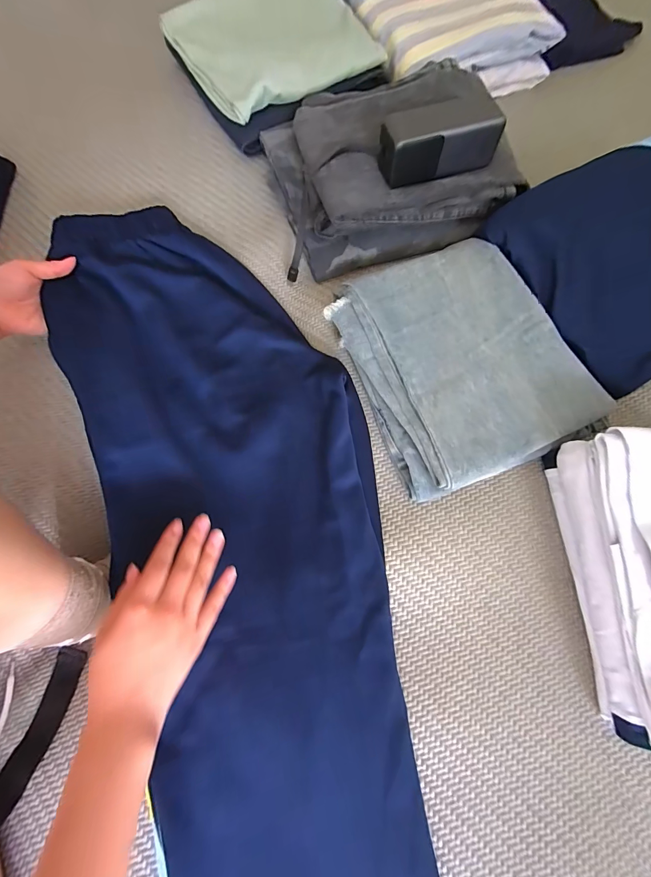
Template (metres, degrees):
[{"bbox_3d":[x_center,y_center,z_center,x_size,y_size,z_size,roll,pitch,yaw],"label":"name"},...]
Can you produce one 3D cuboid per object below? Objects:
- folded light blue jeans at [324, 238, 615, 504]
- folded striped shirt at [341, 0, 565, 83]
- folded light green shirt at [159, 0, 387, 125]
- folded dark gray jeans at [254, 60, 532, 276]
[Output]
[{"bbox_3d":[0.144,-0.084,0.395,0.208,0.055,0.249,-22,74,-6],"label":"folded light blue jeans"},{"bbox_3d":[0.181,-0.674,0.561,0.250,0.060,0.283,-15,74,-4],"label":"folded striped shirt"},{"bbox_3d":[-0.082,-0.582,0.512,0.242,0.036,0.235,-30,76,-8],"label":"folded light green shirt"},{"bbox_3d":[0.083,-0.359,0.461,0.285,0.070,0.232,-11,74,-3],"label":"folded dark gray jeans"}]

